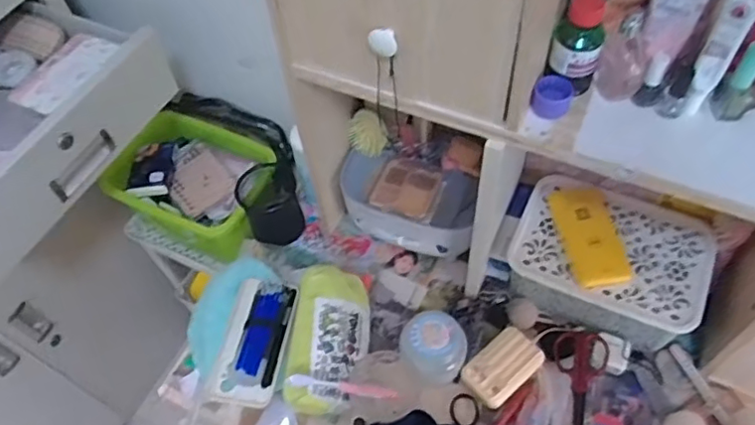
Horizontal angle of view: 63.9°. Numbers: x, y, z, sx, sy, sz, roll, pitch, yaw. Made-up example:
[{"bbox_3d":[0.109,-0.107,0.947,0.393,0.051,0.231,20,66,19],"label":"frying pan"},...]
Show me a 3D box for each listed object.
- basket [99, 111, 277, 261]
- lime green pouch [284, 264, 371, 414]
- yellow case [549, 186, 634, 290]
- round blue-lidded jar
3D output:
[{"bbox_3d":[-0.279,-0.042,0.964,0.244,0.103,0.175,17,59,14],"label":"basket"},{"bbox_3d":[-0.058,0.156,0.730,0.087,0.086,0.164,3,56,5],"label":"lime green pouch"},{"bbox_3d":[0.256,0.025,0.728,0.066,0.021,0.129,-12,56,-5],"label":"yellow case"},{"bbox_3d":[0.068,0.162,0.732,0.074,0.070,0.073,-2,56,2],"label":"round blue-lidded jar"}]

